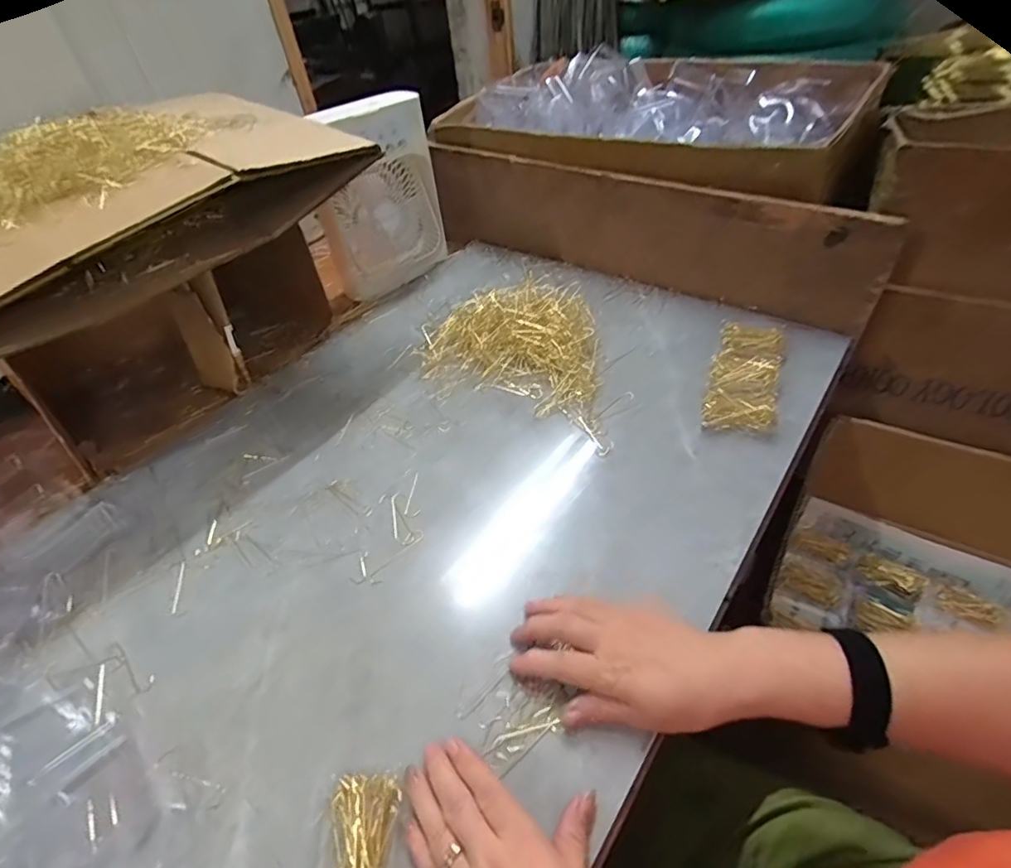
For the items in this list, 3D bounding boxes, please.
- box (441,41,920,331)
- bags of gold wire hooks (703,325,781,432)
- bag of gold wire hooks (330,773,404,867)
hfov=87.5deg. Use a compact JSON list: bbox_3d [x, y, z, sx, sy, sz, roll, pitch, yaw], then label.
[{"bbox_3d":[0.275,-0.441,0.843,0.669,0.201,0.400,25,52,28],"label":"box"},{"bbox_3d":[0.272,-0.071,0.601,0.068,0.028,0.184,14,48,19],"label":"bags of gold wire hooks"},{"bbox_3d":[-0.091,0.251,0.326,0.042,0.014,0.068,-5,44,1],"label":"bag of gold wire hooks"}]

